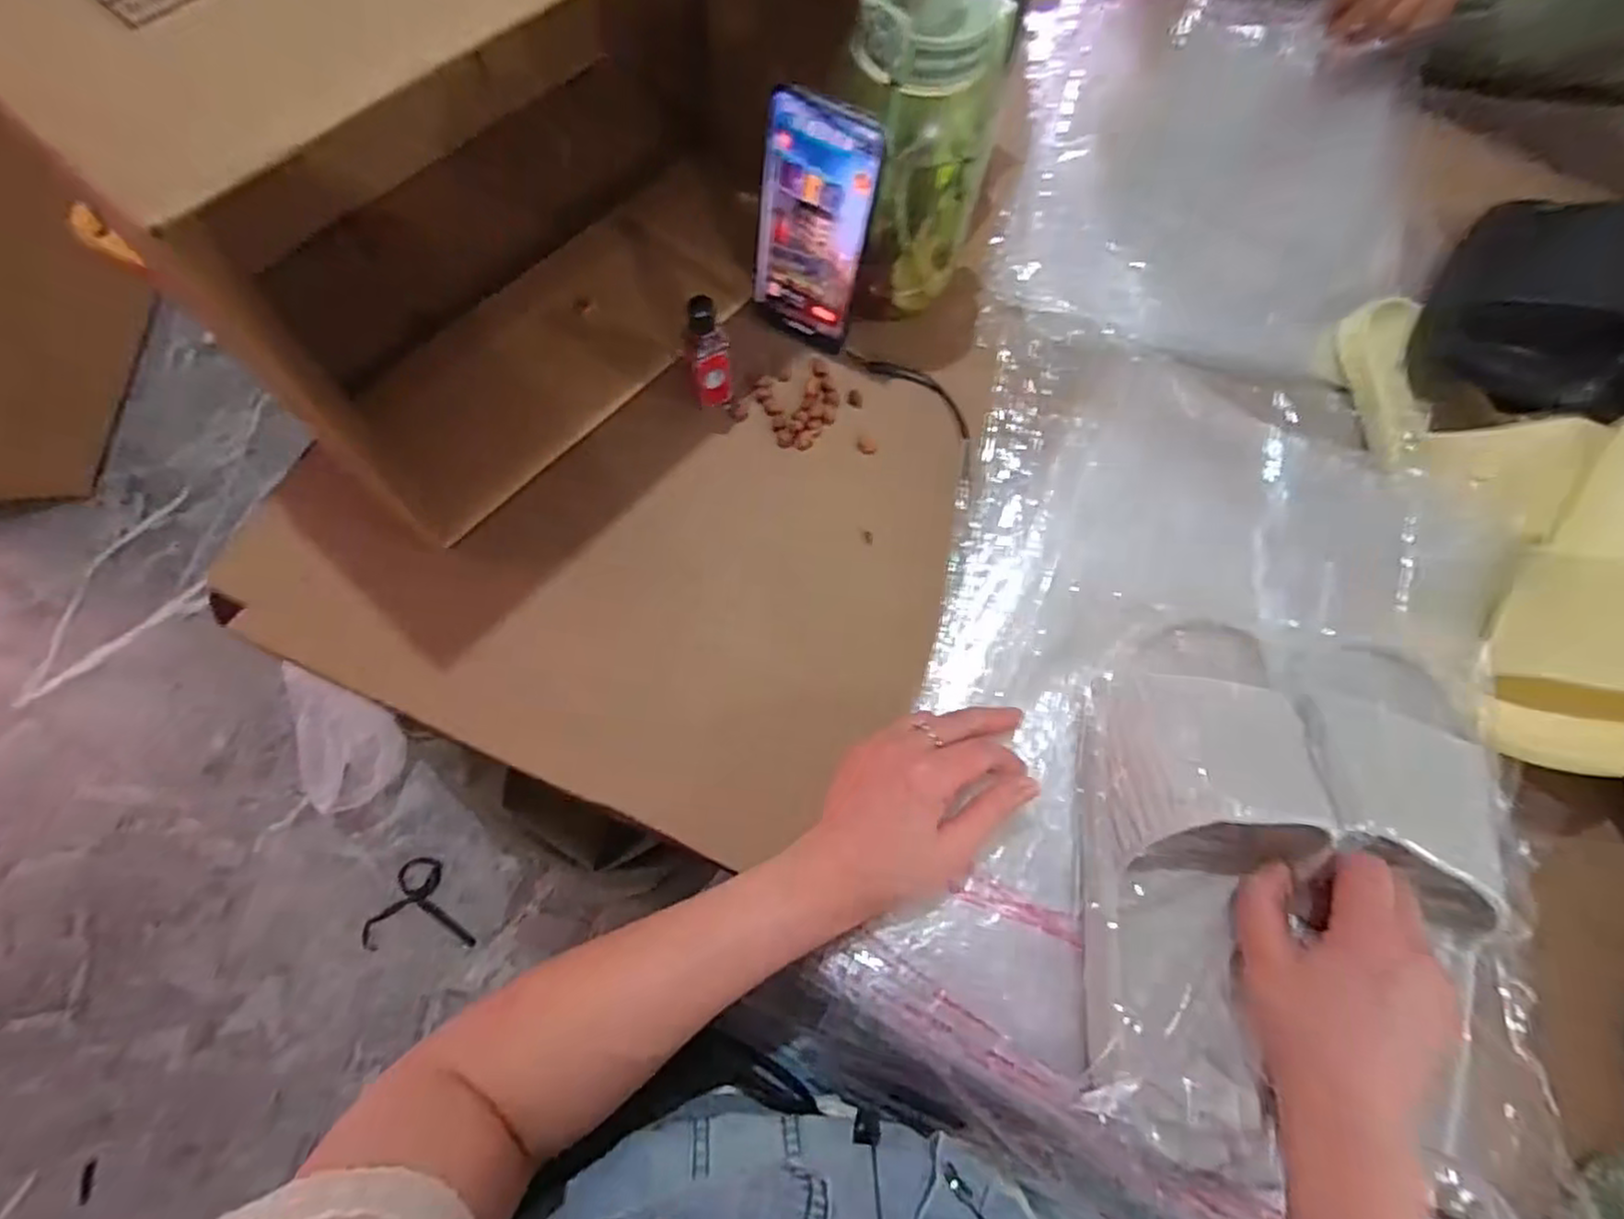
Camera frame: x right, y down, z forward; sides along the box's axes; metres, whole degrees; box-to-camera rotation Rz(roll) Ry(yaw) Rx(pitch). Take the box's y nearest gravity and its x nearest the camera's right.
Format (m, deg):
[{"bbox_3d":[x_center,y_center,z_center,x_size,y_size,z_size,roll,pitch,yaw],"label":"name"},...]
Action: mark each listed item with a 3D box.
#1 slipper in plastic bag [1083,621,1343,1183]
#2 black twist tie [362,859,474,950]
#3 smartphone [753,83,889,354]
[{"bbox_3d":[0.207,0.137,0.380,0.117,0.061,0.272,12,76,5],"label":"slipper in plastic bag"},{"bbox_3d":[-0.565,0.427,1.028,0.157,0.009,0.121,-2,73,-1],"label":"black twist tie"},{"bbox_3d":[-0.001,-0.244,0.463,0.077,0.155,0.011,28,61,9],"label":"smartphone"}]

